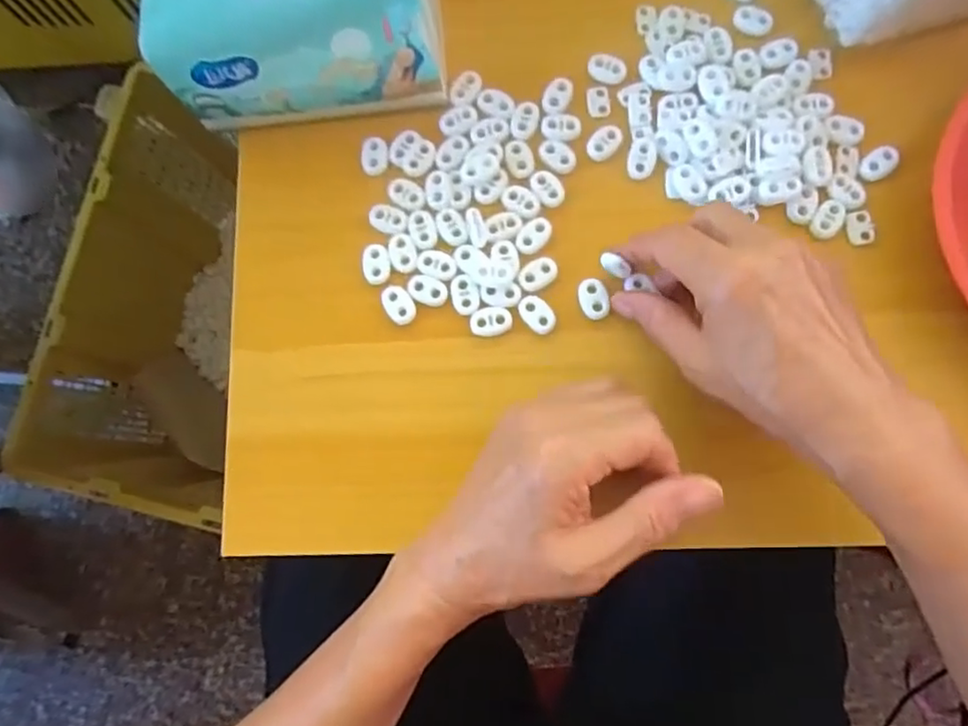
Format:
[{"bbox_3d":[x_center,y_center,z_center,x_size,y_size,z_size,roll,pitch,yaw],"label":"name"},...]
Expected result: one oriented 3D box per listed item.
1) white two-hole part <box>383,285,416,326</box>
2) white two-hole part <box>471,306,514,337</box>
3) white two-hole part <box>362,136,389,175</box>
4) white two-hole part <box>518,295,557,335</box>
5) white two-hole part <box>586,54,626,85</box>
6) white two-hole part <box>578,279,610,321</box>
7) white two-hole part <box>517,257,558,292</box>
[{"bbox_3d":[-0.047,-0.032,0.344,0.015,0.004,0.023,-36,81,-4],"label":"white two-hole part"},{"bbox_3d":[0.004,-0.023,0.340,0.022,0.004,0.015,-10,80,1],"label":"white two-hole part"},{"bbox_3d":[-0.062,-0.118,0.356,0.015,0.004,0.022,5,81,3],"label":"white two-hole part"},{"bbox_3d":[0.029,-0.026,0.339,0.015,0.004,0.023,-39,81,-4],"label":"white two-hole part"},{"bbox_3d":[0.071,-0.170,0.362,0.022,0.004,0.015,29,83,7],"label":"white two-hole part"},{"bbox_3d":[0.060,-0.035,0.339,0.015,0.004,0.023,-14,80,0],"label":"white two-hole part"},{"bbox_3d":[0.030,-0.049,0.342,0.023,0.004,0.015,-34,81,-3],"label":"white two-hole part"}]

